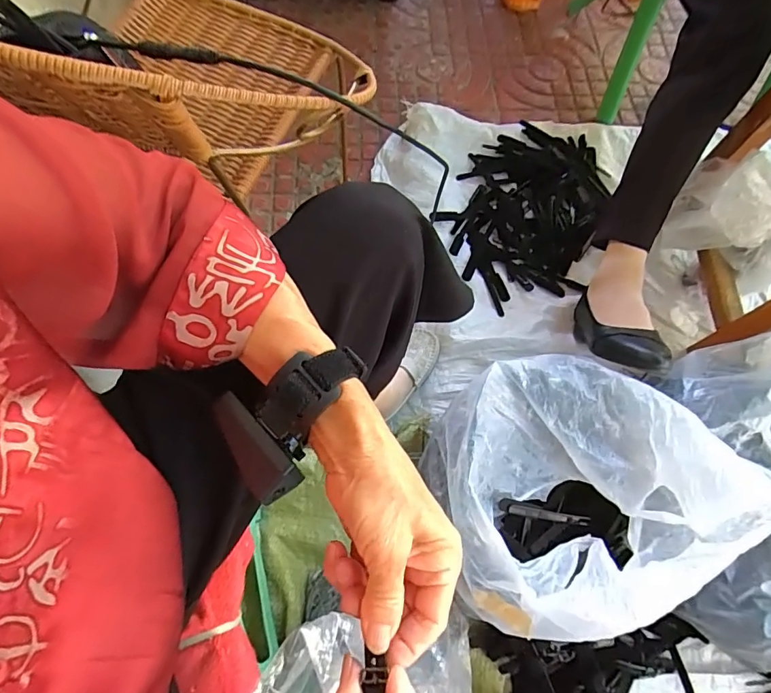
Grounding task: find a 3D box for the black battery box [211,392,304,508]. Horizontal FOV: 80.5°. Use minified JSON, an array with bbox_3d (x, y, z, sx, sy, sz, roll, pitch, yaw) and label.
[{"bbox_3d":[-0.084,0.062,0.282,0.028,0.025,0.070,-42,74,-15],"label":"black battery box"}]

